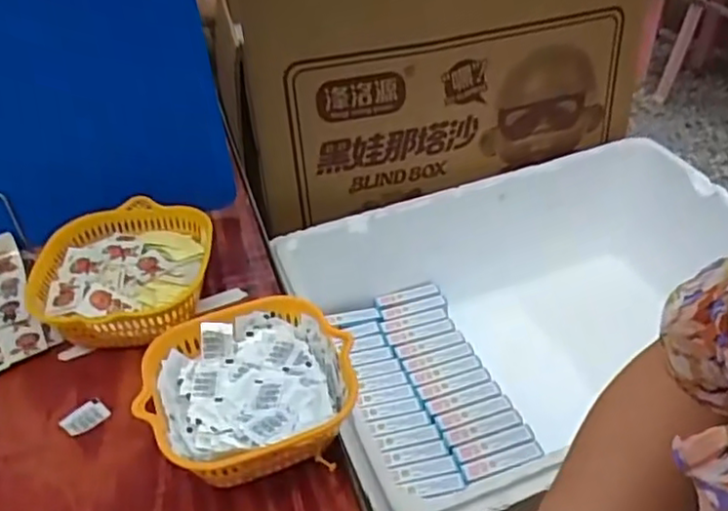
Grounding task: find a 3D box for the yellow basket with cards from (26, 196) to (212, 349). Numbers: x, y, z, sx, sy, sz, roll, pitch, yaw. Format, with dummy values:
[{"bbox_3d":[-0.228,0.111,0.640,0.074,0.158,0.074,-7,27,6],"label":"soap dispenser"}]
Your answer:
[{"bbox_3d":[-0.224,0.023,0.587,0.165,0.065,0.142,-2,39,-1],"label":"yellow basket with cards"}]

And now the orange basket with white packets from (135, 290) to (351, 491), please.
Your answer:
[{"bbox_3d":[-0.081,0.105,0.483,0.144,0.065,0.137,-15,41,-16],"label":"orange basket with white packets"}]

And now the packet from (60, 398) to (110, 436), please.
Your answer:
[{"bbox_3d":[-0.217,0.126,0.517,0.025,0.004,0.033,28,48,31],"label":"packet"}]

